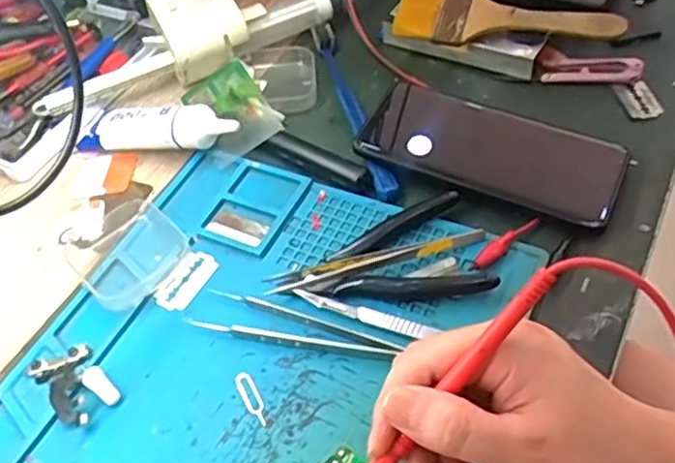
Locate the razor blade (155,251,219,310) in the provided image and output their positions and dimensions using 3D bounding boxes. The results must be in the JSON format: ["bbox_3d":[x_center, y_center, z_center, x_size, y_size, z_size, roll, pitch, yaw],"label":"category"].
[{"bbox_3d":[-0.091,0.030,0.416,0.024,0.006,0.042,22,55,21],"label":"razor blade"}]

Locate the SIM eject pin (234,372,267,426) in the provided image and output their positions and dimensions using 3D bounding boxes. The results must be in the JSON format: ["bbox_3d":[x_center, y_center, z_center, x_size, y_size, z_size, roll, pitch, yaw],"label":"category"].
[{"bbox_3d":[-0.045,0.087,0.361,0.010,0.004,0.033,-23,52,-14],"label":"SIM eject pin"}]

